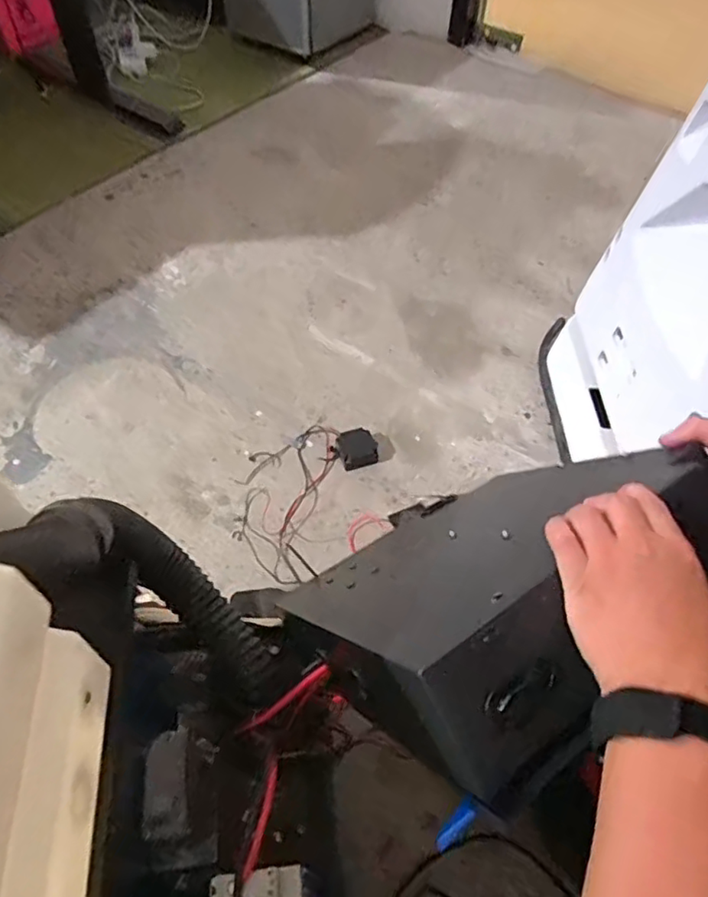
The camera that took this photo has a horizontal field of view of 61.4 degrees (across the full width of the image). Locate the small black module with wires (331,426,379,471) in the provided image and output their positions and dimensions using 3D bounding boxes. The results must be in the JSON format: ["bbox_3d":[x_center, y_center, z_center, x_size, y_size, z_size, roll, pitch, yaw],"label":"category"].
[{"bbox_3d":[0.002,-0.001,0.968,0.070,0.021,0.064,-9,54,-11],"label":"small black module with wires"}]

